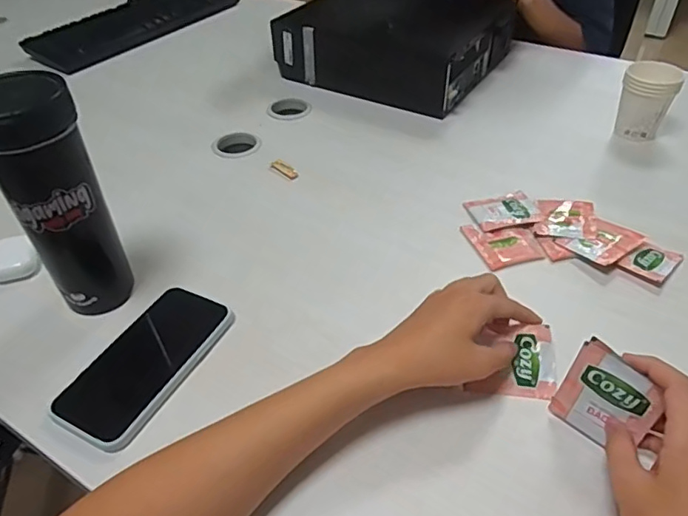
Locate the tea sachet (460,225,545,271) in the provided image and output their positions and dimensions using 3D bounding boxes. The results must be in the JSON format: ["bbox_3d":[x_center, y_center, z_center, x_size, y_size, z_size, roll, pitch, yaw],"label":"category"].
[{"bbox_3d":[0.174,-0.019,0.593,0.065,0.004,0.071,-13,44,-9],"label":"tea sachet"}]

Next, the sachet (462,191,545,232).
[{"bbox_3d":[0.184,-0.055,0.626,0.077,0.007,0.060,-9,44,-4],"label":"sachet"}]

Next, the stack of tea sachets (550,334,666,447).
[{"bbox_3d":[0.196,0.107,0.406,0.064,0.077,0.008,36,39,30],"label":"stack of tea sachets"}]

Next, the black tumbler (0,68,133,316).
[{"bbox_3d":[-0.249,-0.046,0.483,0.079,0.224,0.070,-24,48,-21],"label":"black tumbler"}]

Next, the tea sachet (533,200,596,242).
[{"bbox_3d":[0.249,-0.046,0.607,0.061,0.007,0.075,10,46,15],"label":"tea sachet"}]

